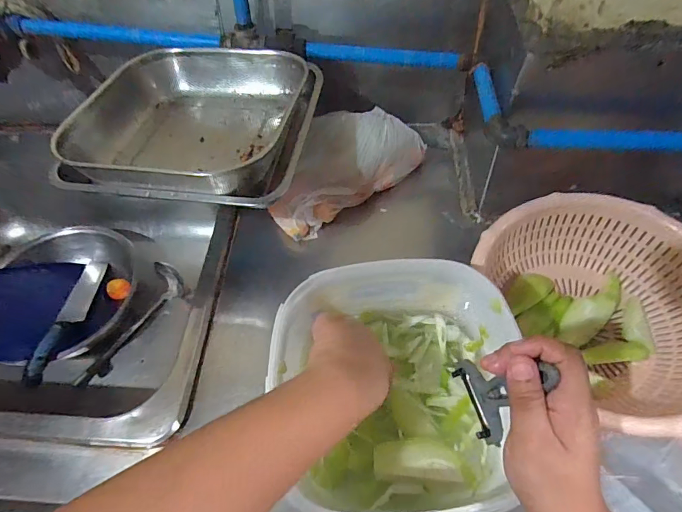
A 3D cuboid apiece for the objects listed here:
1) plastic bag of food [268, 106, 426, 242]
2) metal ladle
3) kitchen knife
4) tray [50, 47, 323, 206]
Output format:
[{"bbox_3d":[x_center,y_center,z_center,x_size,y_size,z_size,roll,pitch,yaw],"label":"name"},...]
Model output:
[{"bbox_3d":[0.001,-0.143,0.649,0.259,0.103,0.115,-31,60,-15],"label":"plastic bag of food"},{"bbox_3d":[-0.387,0.118,0.749,0.067,0.067,0.249,27,63,20],"label":"metal ladle"},{"bbox_3d":[-0.475,0.103,0.737,0.049,0.028,0.297,-8,36,-1],"label":"kitchen knife"},{"bbox_3d":[-0.194,-0.175,0.555,0.304,0.071,0.259,8,58,9],"label":"tray"}]

